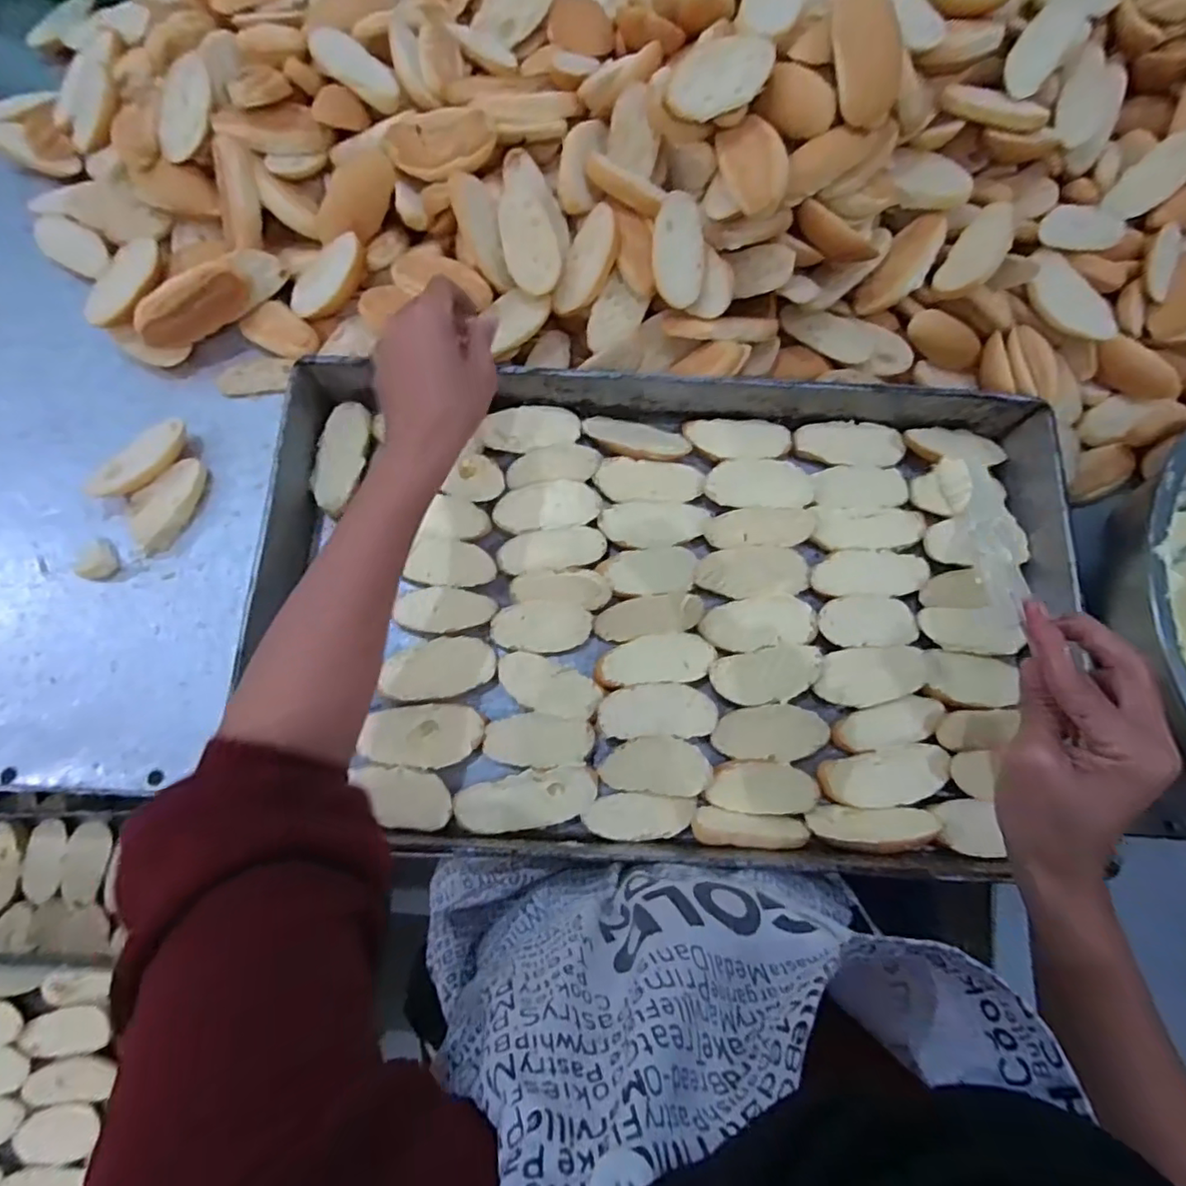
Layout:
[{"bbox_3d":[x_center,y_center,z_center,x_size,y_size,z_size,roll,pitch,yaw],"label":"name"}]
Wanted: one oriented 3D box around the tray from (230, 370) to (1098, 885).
[{"bbox_3d":[0.046,0.006,0.474,0.624,0.067,0.357,3,73,0],"label":"tray"}]

